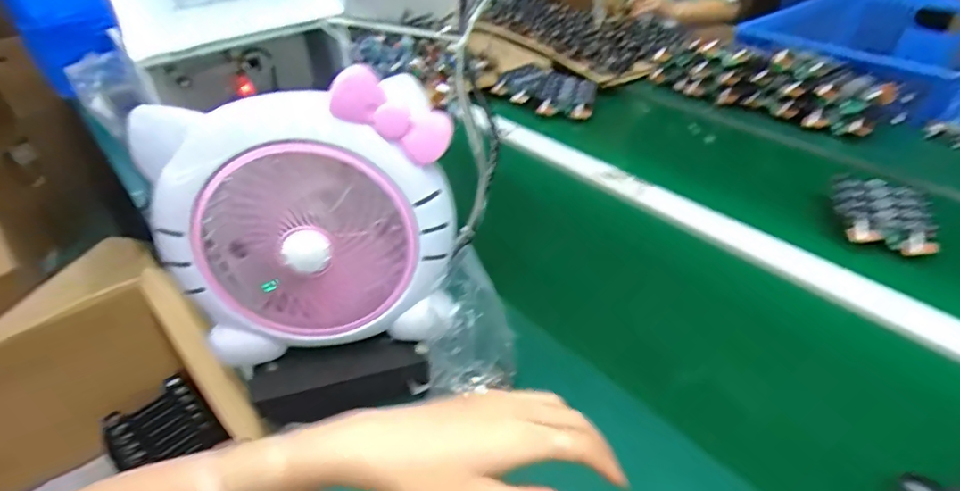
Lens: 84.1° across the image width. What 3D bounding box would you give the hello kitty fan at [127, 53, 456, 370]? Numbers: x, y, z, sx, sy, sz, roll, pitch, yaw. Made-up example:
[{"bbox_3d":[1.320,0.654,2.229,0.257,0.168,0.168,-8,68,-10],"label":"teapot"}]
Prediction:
[{"bbox_3d":[-0.147,-0.025,0.485,0.248,0.236,0.127,-1,38,5],"label":"hello kitty fan"}]

